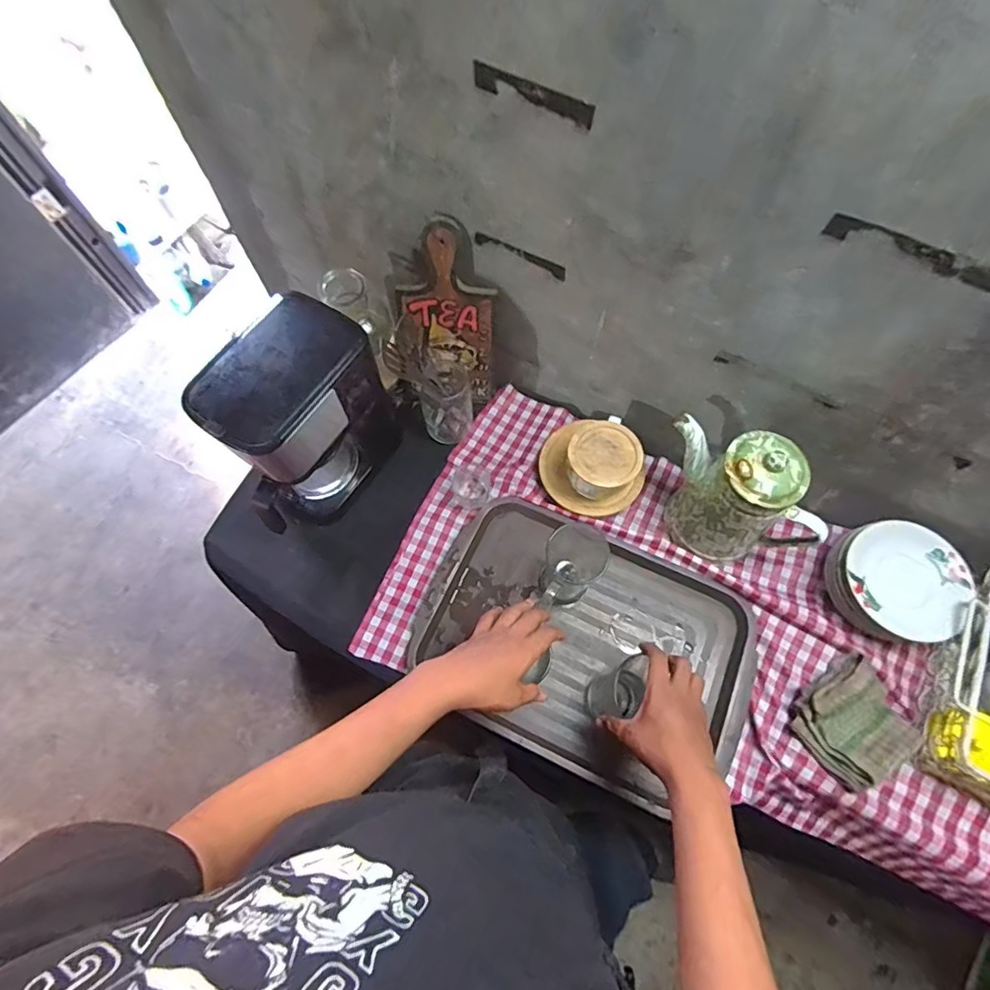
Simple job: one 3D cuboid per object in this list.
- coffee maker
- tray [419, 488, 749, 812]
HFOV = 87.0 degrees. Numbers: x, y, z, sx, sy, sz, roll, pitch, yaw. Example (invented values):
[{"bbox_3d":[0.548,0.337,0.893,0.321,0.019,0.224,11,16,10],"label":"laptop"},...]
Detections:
[{"bbox_3d":[-0.242,-0.099,0.693,0.133,0.252,0.224,32,71,12],"label":"coffee maker"},{"bbox_3d":[0.120,0.197,0.705,0.431,0.022,0.303,23,69,8],"label":"tray"}]

